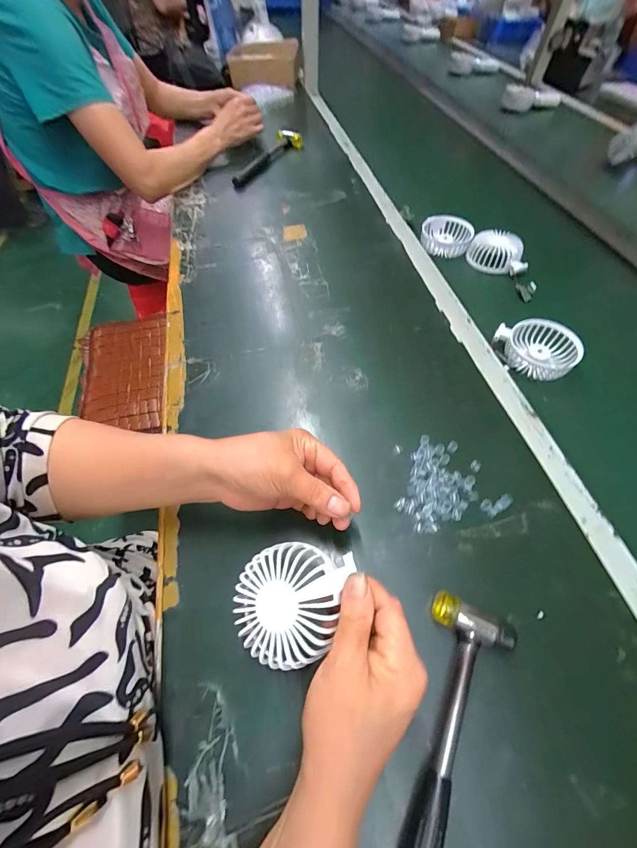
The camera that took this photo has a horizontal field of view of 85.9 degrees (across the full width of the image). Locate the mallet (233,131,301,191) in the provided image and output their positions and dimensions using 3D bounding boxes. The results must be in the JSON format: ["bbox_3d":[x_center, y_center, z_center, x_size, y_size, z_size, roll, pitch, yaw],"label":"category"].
[{"bbox_3d":[-0.126,-0.614,0.788,0.075,0.028,0.247,21,60,15],"label":"mallet"}]

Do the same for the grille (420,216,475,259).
[{"bbox_3d":[0.234,-0.346,0.628,0.087,0.029,0.089,-1,57,1],"label":"grille"}]

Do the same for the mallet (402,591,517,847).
[{"bbox_3d":[0.084,0.246,0.231,0.057,0.028,0.232,19,60,14],"label":"mallet"}]

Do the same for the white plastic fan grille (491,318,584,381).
[{"bbox_3d":[0.296,-0.106,0.468,0.102,0.029,0.091,33,64,21],"label":"white plastic fan grille"}]

